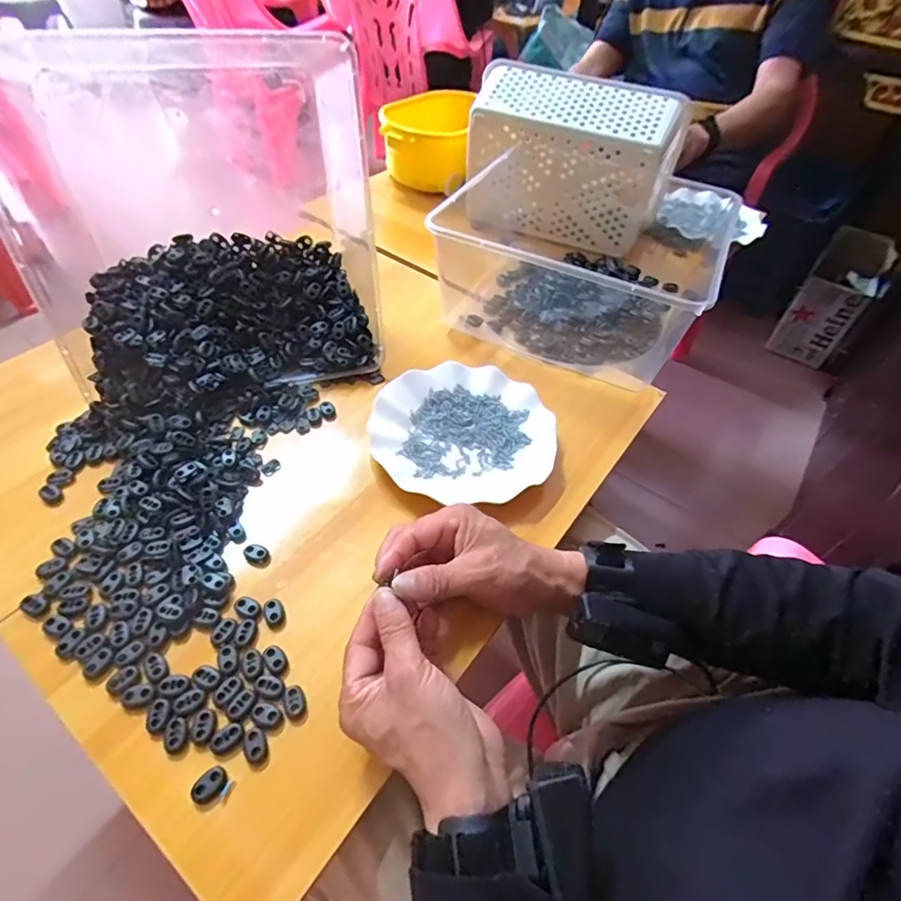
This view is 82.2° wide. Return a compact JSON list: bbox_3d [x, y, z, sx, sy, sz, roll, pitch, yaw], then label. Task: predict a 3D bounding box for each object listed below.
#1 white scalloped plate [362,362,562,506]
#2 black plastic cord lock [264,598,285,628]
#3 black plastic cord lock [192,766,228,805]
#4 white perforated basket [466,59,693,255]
[{"bbox_3d":[0.013,-0.022,0.522,0.178,0.019,0.172,6,49,0],"label":"white scalloped plate"},{"bbox_3d":[-0.137,0.127,0.403,0.014,0.005,0.022,-16,53,-17],"label":"black plastic cord lock"},{"bbox_3d":[-0.153,0.212,0.328,0.021,0.004,0.016,-35,60,-29],"label":"black plastic cord lock"},{"bbox_3d":[0.172,-0.423,0.767,0.282,0.191,0.126,22,51,14],"label":"white perforated basket"}]

